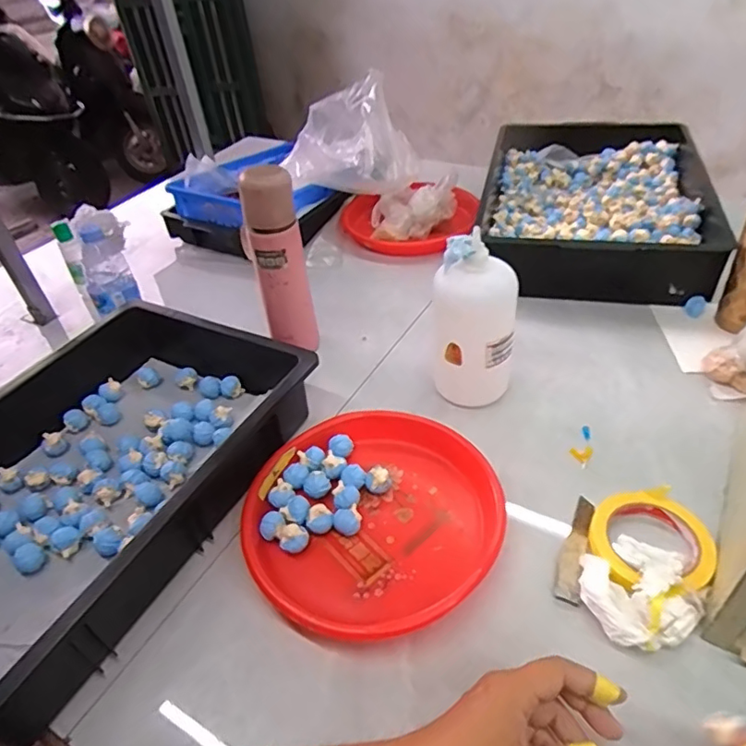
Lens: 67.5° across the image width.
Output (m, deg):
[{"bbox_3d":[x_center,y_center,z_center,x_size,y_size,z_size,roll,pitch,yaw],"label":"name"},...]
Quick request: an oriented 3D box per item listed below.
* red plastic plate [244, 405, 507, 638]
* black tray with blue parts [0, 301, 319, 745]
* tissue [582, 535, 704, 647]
[{"bbox_3d":[-0.001,0.138,0.563,0.244,0.036,0.231,-4,41,4],"label":"red plastic plate"},{"bbox_3d":[-0.299,0.105,0.606,0.316,0.097,0.449,17,47,25],"label":"black tray with blue parts"},{"bbox_3d":[0.228,0.185,0.475,0.088,0.034,0.081,-12,41,-5],"label":"tissue"}]

